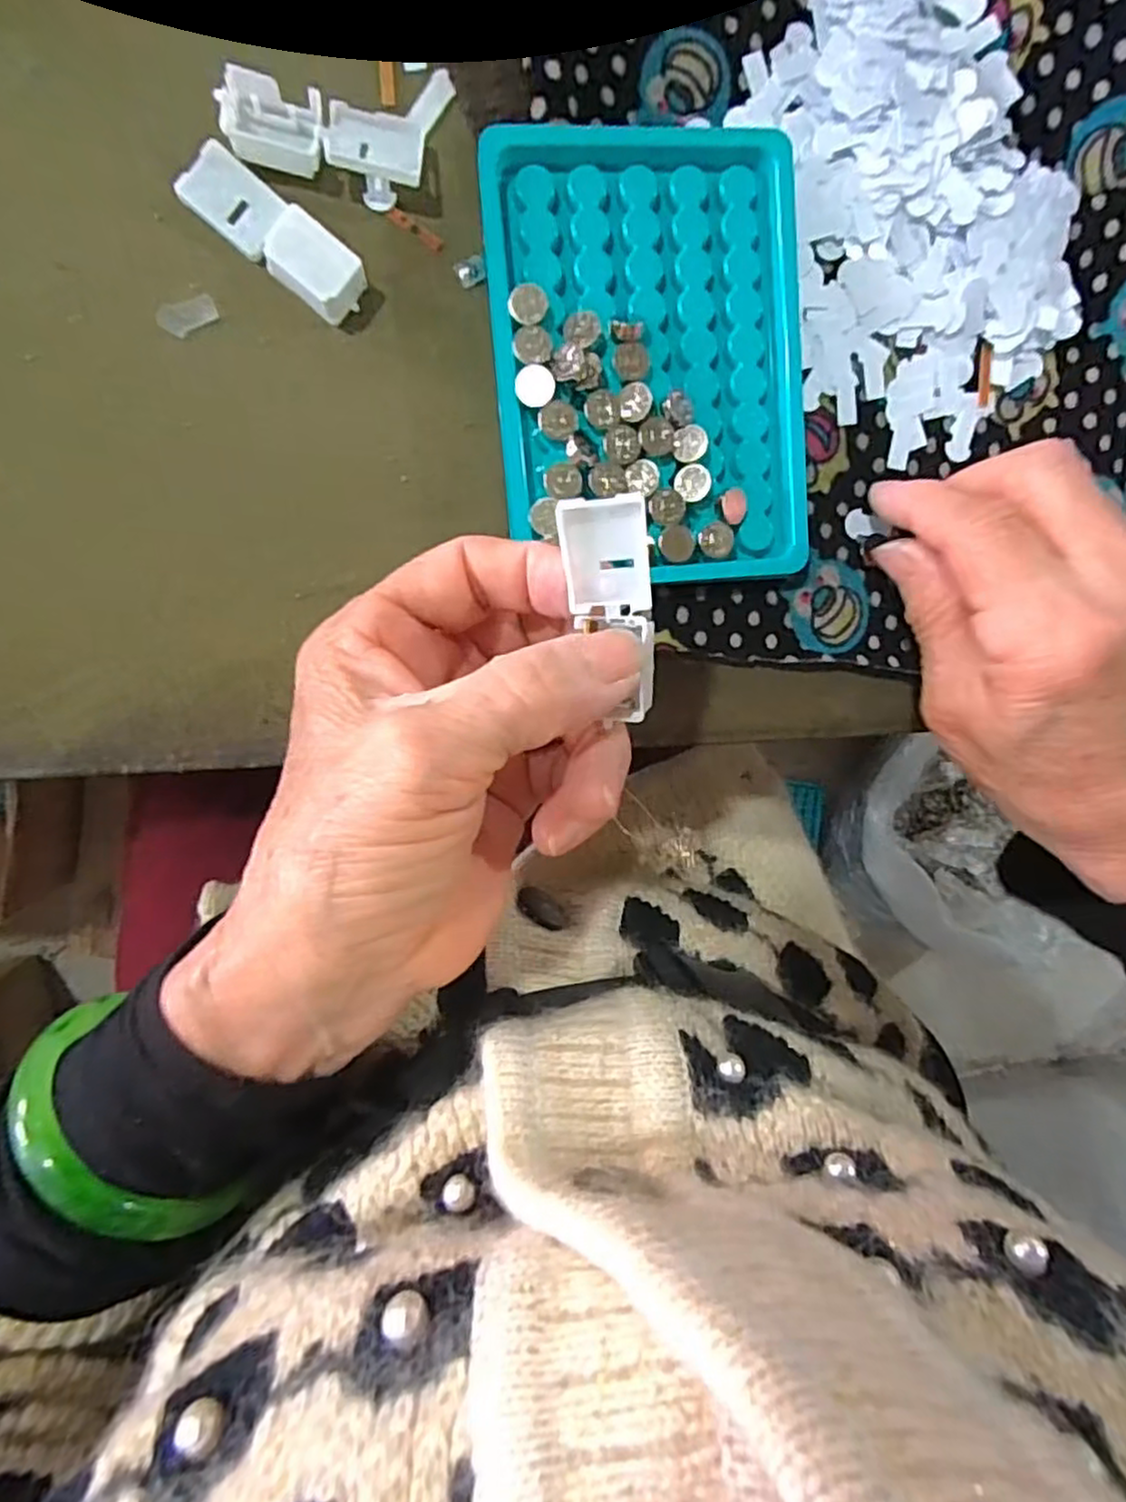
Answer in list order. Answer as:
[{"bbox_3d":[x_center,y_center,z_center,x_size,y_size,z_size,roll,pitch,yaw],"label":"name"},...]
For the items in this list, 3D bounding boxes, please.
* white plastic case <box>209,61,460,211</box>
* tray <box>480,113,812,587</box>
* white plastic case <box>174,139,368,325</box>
[{"bbox_3d":[-0.063,-0.181,0.208,0.066,0.013,0.032,-14,98,-8],"label":"white plastic case"},{"bbox_3d":[0.027,-0.120,0.223,0.096,0.018,0.131,-6,97,-9],"label":"tray"},{"bbox_3d":[-0.085,-0.152,0.208,0.056,0.013,0.020,38,89,-11],"label":"white plastic case"}]

